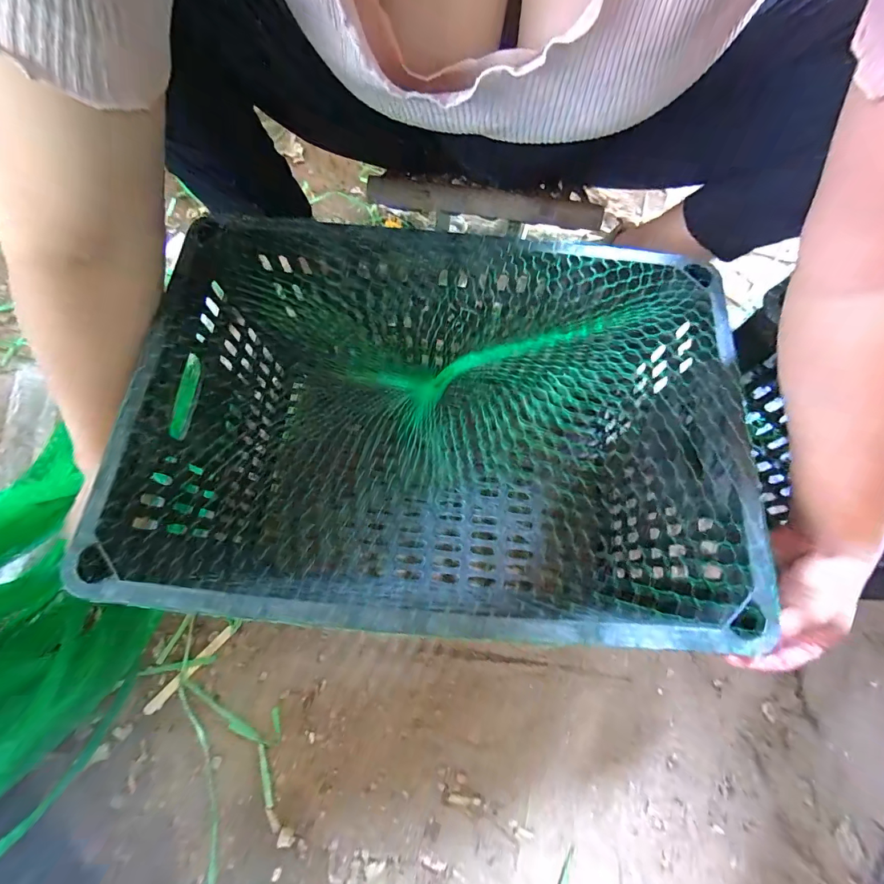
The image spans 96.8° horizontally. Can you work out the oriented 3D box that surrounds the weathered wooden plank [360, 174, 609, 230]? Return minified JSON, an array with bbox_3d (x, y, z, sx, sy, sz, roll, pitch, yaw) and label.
[{"bbox_3d":[0.049,-0.282,0.459,0.271,0.022,0.026,8,70,2],"label":"weathered wooden plank"}]

